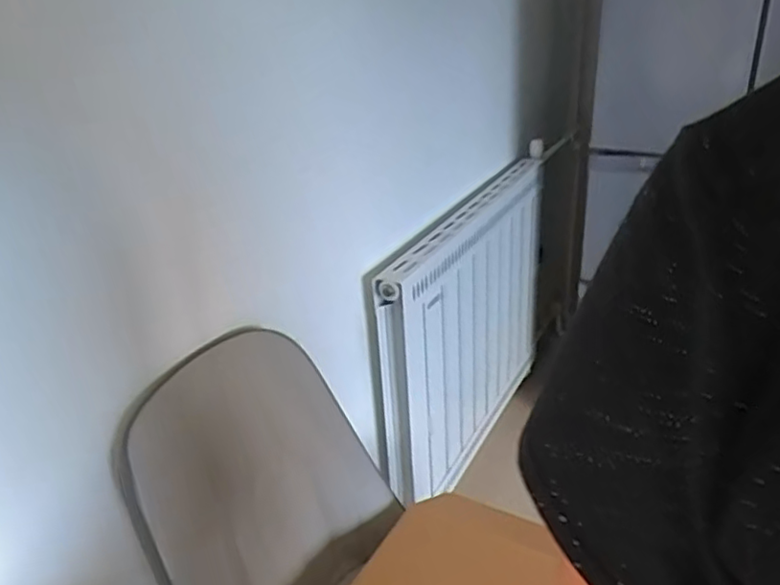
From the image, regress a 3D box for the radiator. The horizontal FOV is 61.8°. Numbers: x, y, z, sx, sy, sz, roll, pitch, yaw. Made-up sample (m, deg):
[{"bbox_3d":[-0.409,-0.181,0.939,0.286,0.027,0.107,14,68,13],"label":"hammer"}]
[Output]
[{"bbox_3d":[0.216,0.074,1.561,0.086,0.586,0.833,12,31,29],"label":"radiator"}]

